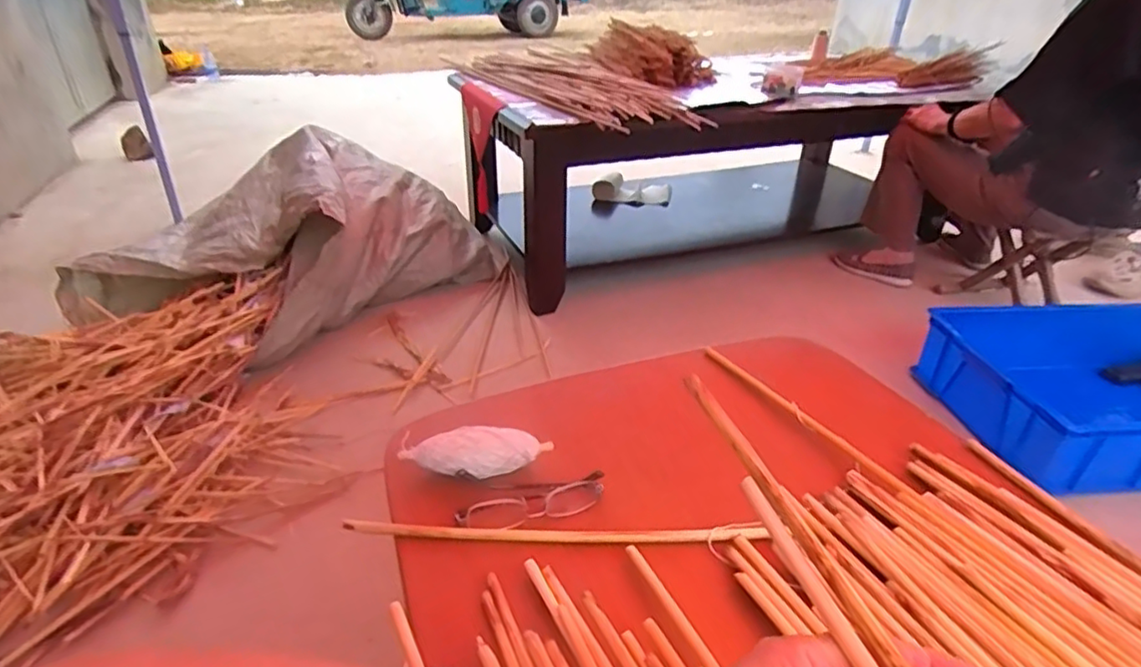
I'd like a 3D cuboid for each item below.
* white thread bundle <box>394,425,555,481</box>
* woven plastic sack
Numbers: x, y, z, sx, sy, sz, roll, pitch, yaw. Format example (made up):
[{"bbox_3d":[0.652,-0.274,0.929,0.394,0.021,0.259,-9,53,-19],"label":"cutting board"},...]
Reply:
[{"bbox_3d":[-0.084,0.107,0.566,0.132,0.037,0.039,-4,31,-10],"label":"white thread bundle"},{"bbox_3d":[-0.669,-0.252,1.544,0.638,0.349,0.890,19,34,26],"label":"woven plastic sack"}]

